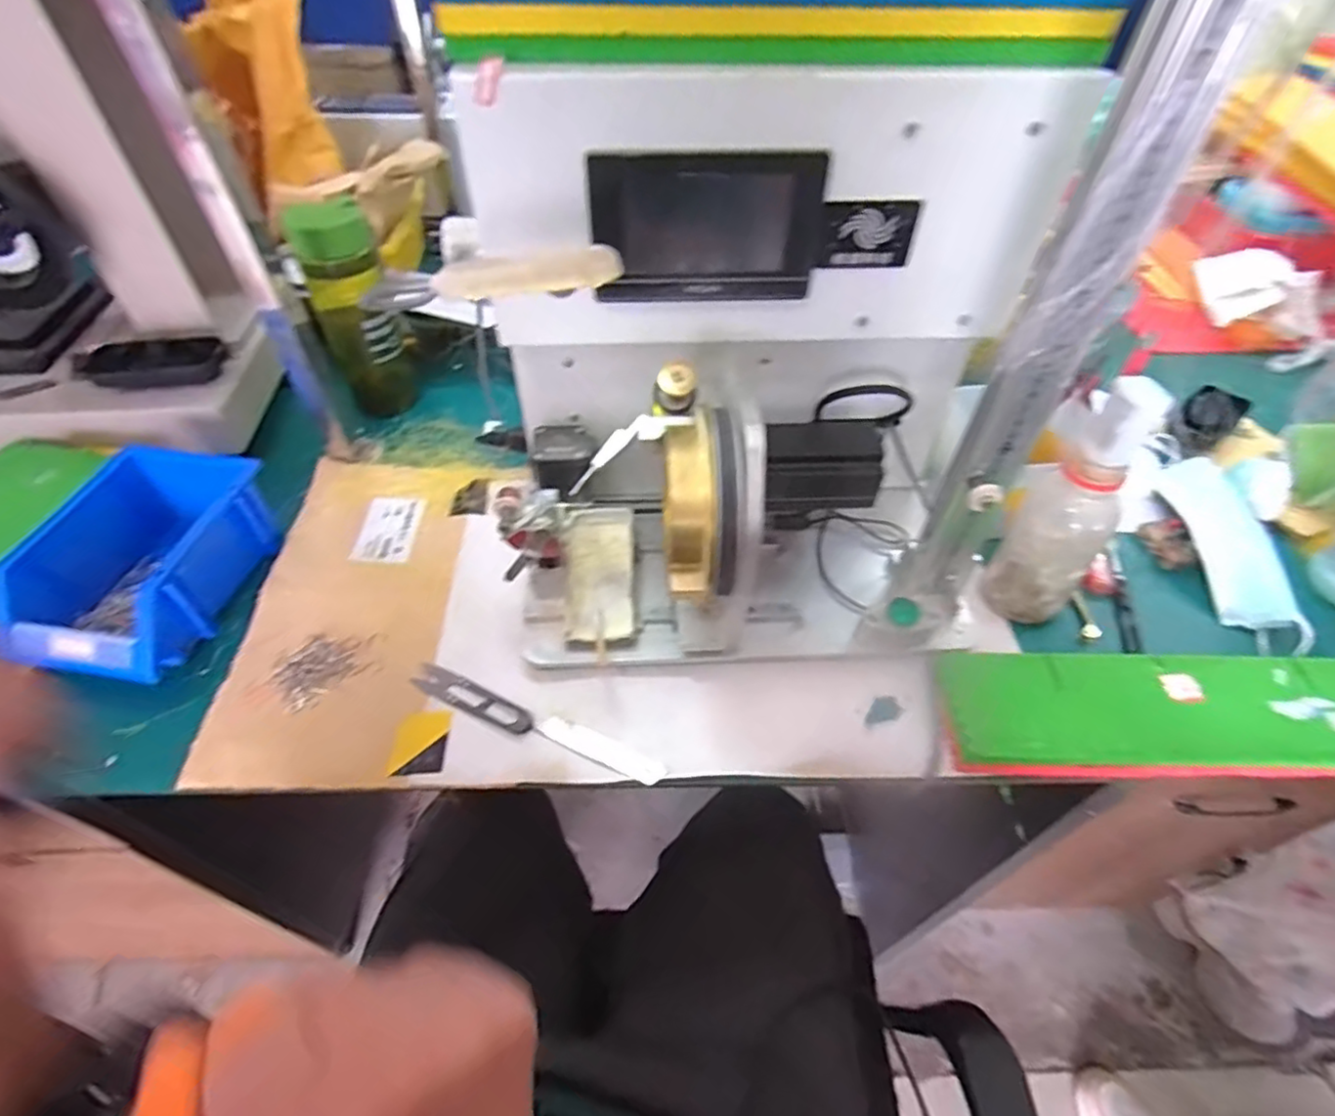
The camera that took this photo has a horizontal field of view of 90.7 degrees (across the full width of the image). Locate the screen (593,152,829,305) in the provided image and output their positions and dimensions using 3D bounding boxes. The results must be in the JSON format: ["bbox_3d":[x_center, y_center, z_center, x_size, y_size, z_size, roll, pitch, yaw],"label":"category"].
[{"bbox_3d":[0.024,-0.191,0.387,0.132,0.079,0.010,-2,50,-3],"label":"screen"}]

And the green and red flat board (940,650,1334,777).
[{"bbox_3d":[0.358,0.106,0.458,0.324,0.019,0.089,3,49,1],"label":"green and red flat board"}]

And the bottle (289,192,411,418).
[{"bbox_3d":[-0.304,-0.239,0.648,0.070,0.190,0.062,-21,53,-18],"label":"bottle"}]

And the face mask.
[{"bbox_3d":[0.475,-0.007,0.557,0.046,0.033,0.202,6,50,4],"label":"face mask"}]

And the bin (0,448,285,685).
[{"bbox_3d":[-0.405,0.004,0.509,0.135,0.072,0.184,15,51,12],"label":"bin"}]

